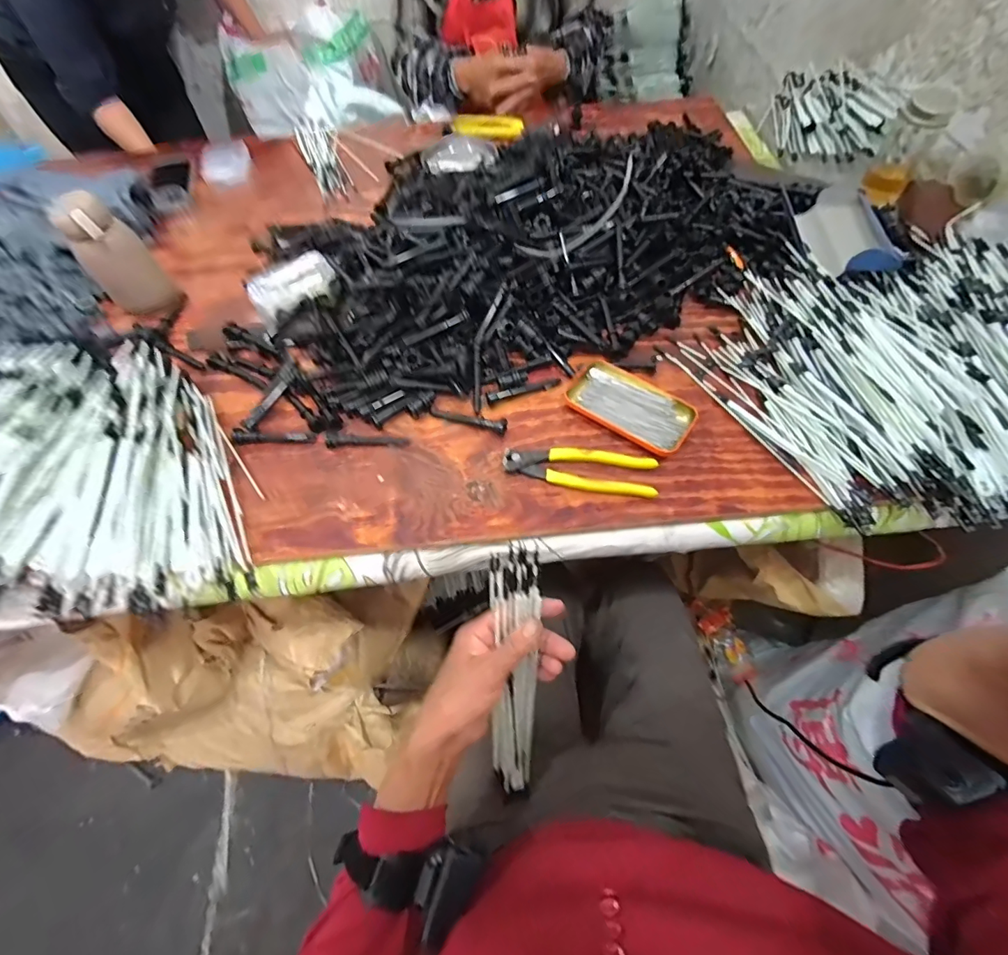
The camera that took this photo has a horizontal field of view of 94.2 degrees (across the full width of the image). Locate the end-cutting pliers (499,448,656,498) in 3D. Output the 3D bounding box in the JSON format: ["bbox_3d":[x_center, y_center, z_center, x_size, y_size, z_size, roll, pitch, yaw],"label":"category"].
[{"bbox_3d":[0.081,-0.008,0.512,0.162,0.016,0.044,7,61,6],"label":"end-cutting pliers"}]

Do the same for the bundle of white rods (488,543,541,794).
[{"bbox_3d":[0.010,0.207,0.463,0.053,0.286,0.054,-2,23,1],"label":"bundle of white rods"}]

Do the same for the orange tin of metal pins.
[{"bbox_3d":[0.145,-0.082,0.546,0.143,0.015,0.075,34,67,19],"label":"orange tin of metal pins"}]

